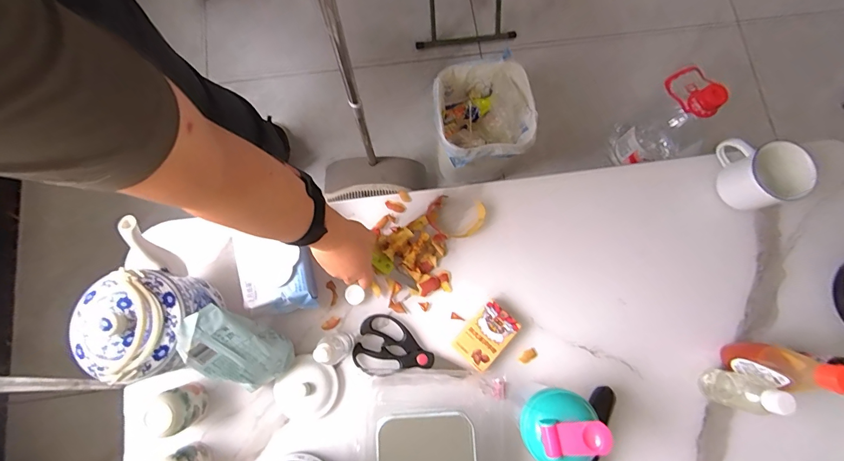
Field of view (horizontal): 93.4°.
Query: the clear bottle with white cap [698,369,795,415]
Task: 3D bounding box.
[{"bbox_3d":[0.462,0.232,0.567,0.037,0.128,0.053,10,78,1],"label":"clear bottle with white cap"}]

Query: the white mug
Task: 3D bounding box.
[{"bbox_3d":[0.552,-0.102,0.656,0.090,0.092,0.130,-24,79,-6],"label":"white mug"}]

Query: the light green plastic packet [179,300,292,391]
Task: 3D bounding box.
[{"bbox_3d":[-0.248,0.160,0.534,0.080,0.172,0.032,-43,46,-9],"label":"light green plastic packet"}]

